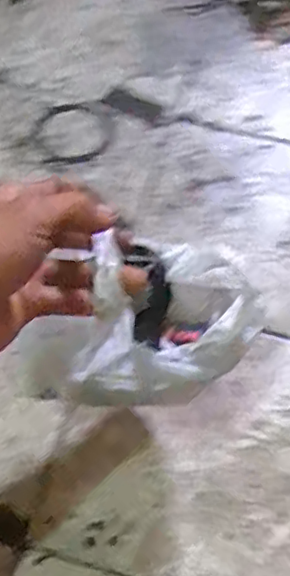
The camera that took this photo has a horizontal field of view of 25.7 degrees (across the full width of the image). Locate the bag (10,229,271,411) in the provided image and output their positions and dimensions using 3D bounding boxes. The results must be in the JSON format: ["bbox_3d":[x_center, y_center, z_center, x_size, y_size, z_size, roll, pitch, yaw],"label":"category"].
[{"bbox_3d":[0.019,0.015,0.493,0.097,0.179,0.156,39,69,20],"label":"bag"}]

